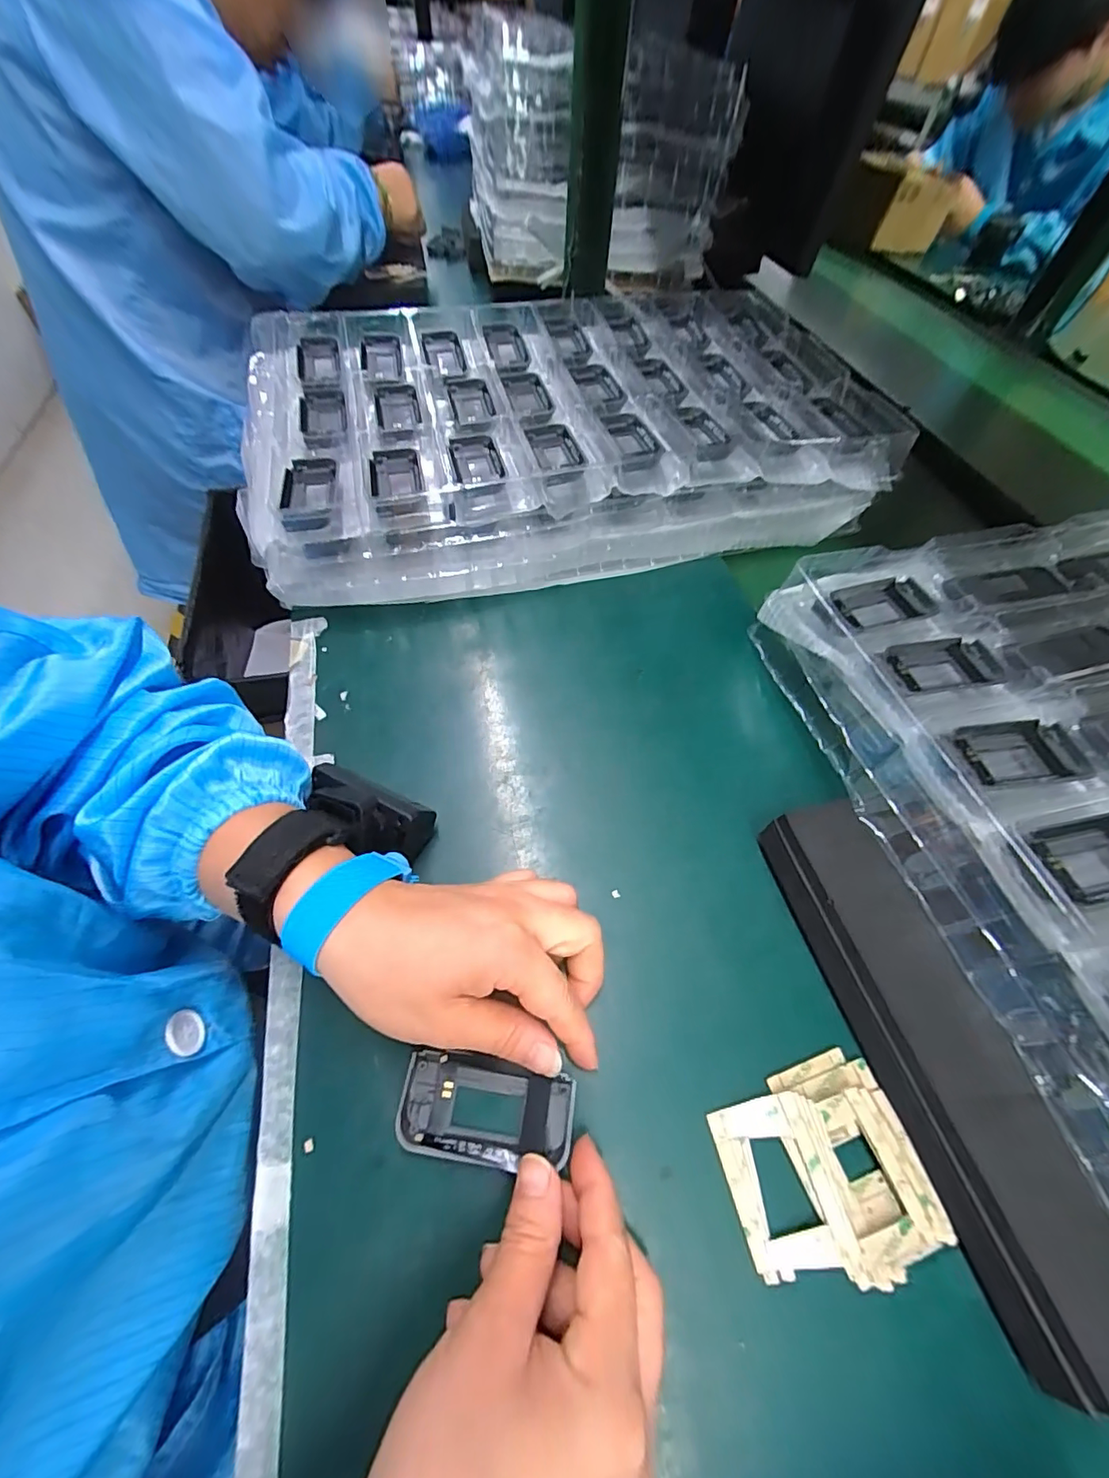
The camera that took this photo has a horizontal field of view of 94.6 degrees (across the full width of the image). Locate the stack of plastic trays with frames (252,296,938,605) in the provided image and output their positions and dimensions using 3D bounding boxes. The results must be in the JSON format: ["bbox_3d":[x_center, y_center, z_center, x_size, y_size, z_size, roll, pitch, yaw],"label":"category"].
[{"bbox_3d":[0.007,-0.277,0.476,0.509,0.110,0.303,-13,57,-9],"label":"stack of plastic trays with frames"}]

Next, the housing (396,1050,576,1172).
[{"bbox_3d":[-0.030,0.164,0.227,0.076,0.007,0.036,6,56,4],"label":"housing"}]

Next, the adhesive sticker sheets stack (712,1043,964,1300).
[{"bbox_3d":[0.114,0.183,0.217,0.081,0.010,0.072,-14,58,-10],"label":"adhesive sticker sheets stack"}]

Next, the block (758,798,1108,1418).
[{"bbox_3d":[0.166,0.134,0.234,0.052,0.038,0.212,-11,57,-9],"label":"block"}]

